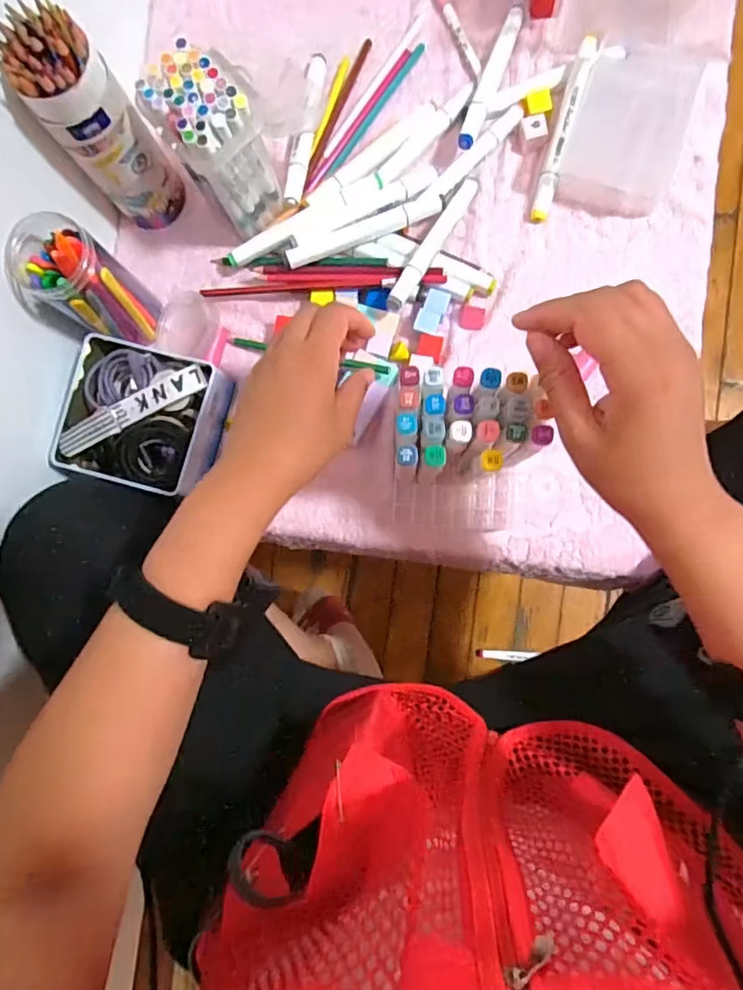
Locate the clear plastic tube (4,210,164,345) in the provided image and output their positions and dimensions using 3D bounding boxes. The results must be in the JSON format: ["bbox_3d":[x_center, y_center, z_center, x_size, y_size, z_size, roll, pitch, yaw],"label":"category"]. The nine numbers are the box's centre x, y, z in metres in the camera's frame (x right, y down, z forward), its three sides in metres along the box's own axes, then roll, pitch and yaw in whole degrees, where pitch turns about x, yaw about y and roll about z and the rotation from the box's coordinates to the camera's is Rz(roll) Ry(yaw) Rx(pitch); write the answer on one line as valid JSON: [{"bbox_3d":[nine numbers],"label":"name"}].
[{"bbox_3d":[-0.237,-0.170,0.458,0.065,0.137,0.069,0,88,5],"label":"clear plastic tube"}]

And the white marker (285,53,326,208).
[{"bbox_3d":[-0.061,-0.341,0.511,0.017,0.019,0.150,8,89,5],"label":"white marker"}]

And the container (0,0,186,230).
[{"bbox_3d":[-0.213,-0.292,0.453,0.060,0.183,0.056,0,88,5],"label":"container"}]

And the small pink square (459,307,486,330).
[{"bbox_3d":[0.092,-0.160,0.499,0.022,0.004,0.020,13,89,5],"label":"small pink square"}]

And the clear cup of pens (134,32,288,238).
[{"bbox_3d":[-0.121,-0.287,0.457,0.070,0.128,0.074,0,88,5],"label":"clear cup of pens"}]

